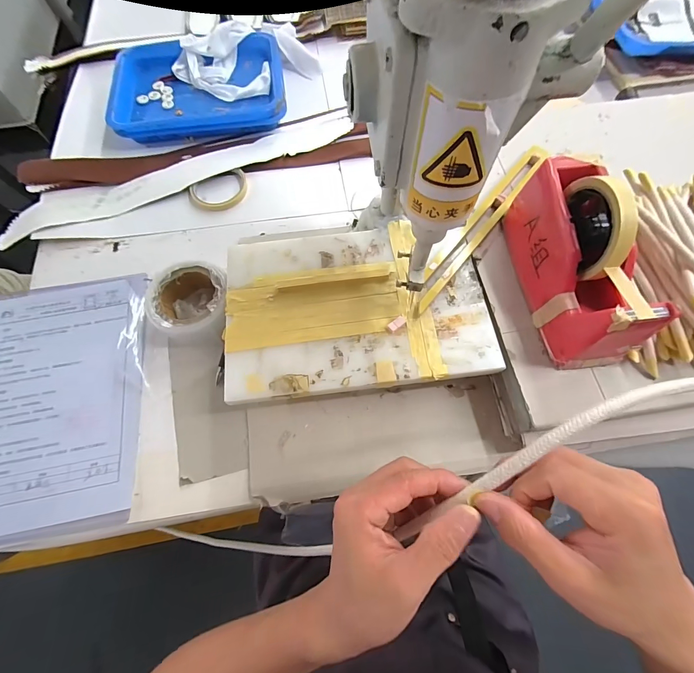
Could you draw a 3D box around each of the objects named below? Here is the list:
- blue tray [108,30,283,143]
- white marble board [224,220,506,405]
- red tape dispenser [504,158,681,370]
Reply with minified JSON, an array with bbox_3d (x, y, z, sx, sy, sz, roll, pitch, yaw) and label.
[{"bbox_3d":[-0.255,-0.440,0.598,0.285,0.038,0.214,-8,68,-3],"label":"blue tray"},{"bbox_3d":[0.009,-0.038,0.394,0.294,0.010,0.197,-7,69,-1],"label":"white marble board"},{"bbox_3d":[0.240,-0.082,0.345,0.077,0.115,0.201,-5,69,0],"label":"red tape dispenser"}]

